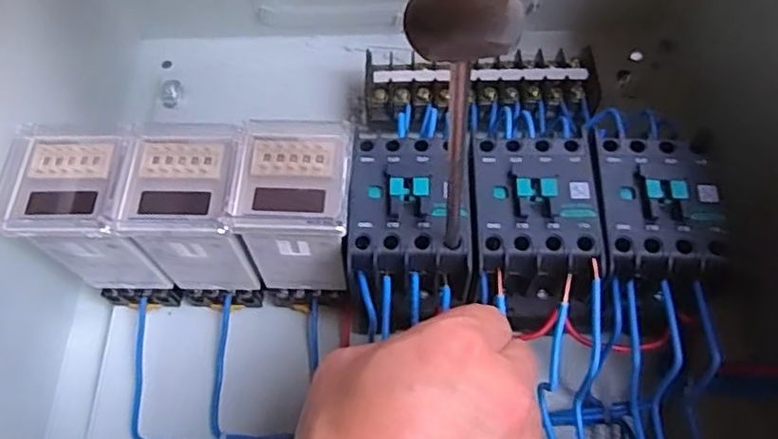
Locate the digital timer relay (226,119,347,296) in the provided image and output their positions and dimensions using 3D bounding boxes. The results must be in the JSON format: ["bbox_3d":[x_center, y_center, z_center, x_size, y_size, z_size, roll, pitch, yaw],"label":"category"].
[{"bbox_3d":[-0.043,-0.003,0.310,0.052,0.081,0.054,2,64,4],"label":"digital timer relay"}]

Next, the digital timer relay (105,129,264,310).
[{"bbox_3d":[-0.094,0.006,0.327,0.052,0.114,0.049,3,64,4],"label":"digital timer relay"}]

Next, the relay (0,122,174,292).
[{"bbox_3d":[-0.146,-0.002,0.316,0.053,0.086,0.052,-3,64,1],"label":"relay"}]

